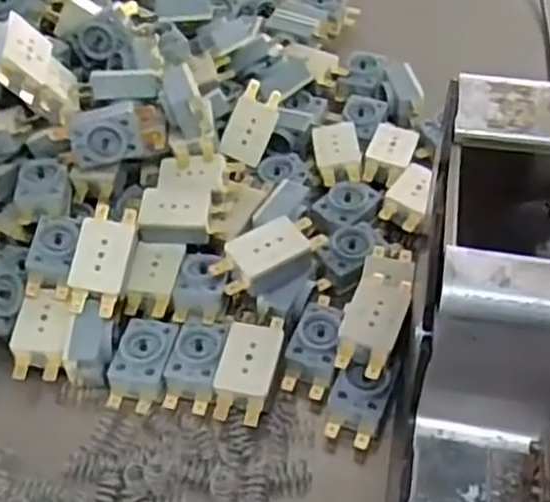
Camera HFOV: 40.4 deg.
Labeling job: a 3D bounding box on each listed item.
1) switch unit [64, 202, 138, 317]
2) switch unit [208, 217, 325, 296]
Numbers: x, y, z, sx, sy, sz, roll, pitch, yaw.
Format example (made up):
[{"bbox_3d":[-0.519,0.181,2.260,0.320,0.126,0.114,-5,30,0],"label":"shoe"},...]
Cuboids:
[{"bbox_3d":[-0.088,0.004,0.383,0.028,0.016,0.057,13,76,-11],"label":"switch unit"},{"bbox_3d":[-0.003,0.005,0.385,0.055,0.027,0.025,-26,53,-19],"label":"switch unit"}]

